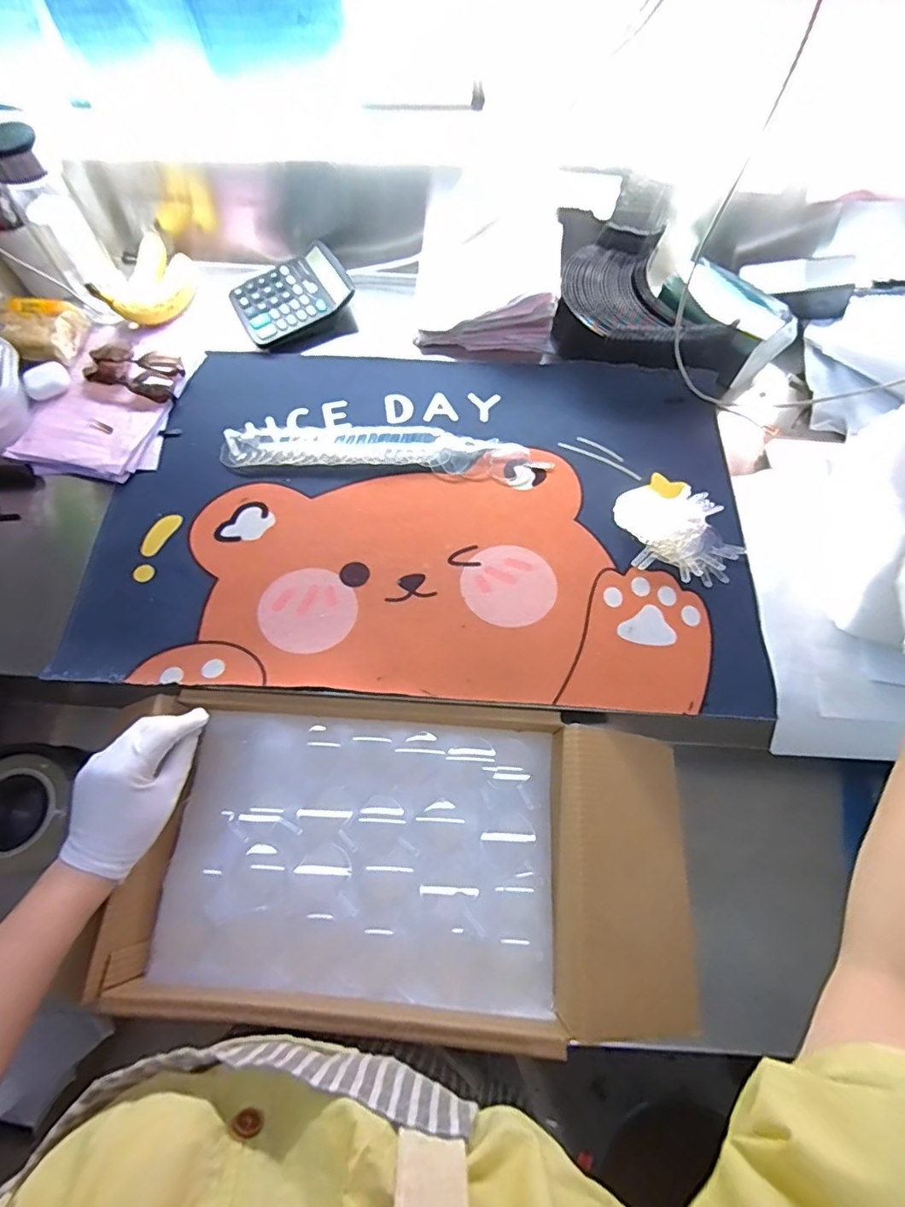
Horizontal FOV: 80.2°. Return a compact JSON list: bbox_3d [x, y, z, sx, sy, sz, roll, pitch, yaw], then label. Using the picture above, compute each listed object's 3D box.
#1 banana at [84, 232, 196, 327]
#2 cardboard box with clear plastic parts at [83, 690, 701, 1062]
[{"bbox_3d":[-0.381,-0.412,0.684,0.081,0.041,0.133,15,70,6],"label":"banana"},{"bbox_3d":[-0.035,0.230,0.493,0.480,0.095,0.250,4,69,2],"label":"cardboard box with clear plastic parts"}]

